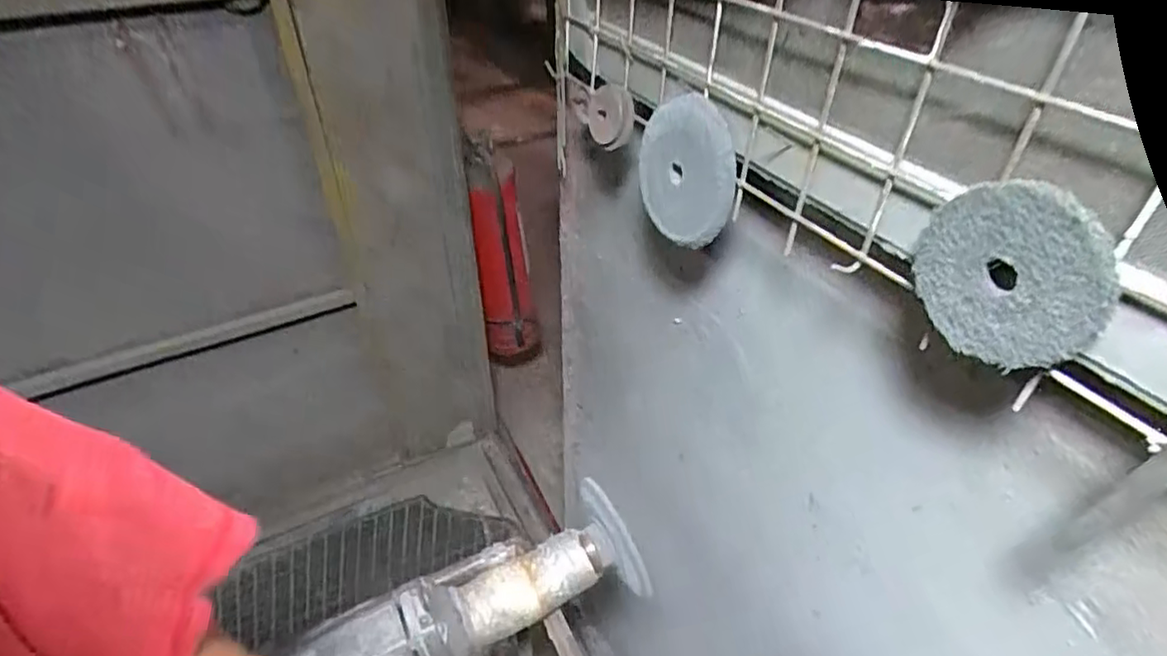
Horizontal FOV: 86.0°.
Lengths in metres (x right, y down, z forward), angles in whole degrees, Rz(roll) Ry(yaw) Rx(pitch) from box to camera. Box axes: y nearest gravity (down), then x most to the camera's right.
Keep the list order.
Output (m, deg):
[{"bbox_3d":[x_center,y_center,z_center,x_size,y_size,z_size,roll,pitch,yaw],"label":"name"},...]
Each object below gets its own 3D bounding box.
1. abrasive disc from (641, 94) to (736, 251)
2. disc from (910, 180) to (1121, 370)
[{"bbox_3d":[0.082,-0.122,0.496,0.019,0.112,0.105,-14,53,-32],"label":"abrasive disc"},{"bbox_3d":[0.199,-0.025,0.295,0.012,0.084,0.083,-23,45,-26],"label":"disc"}]

